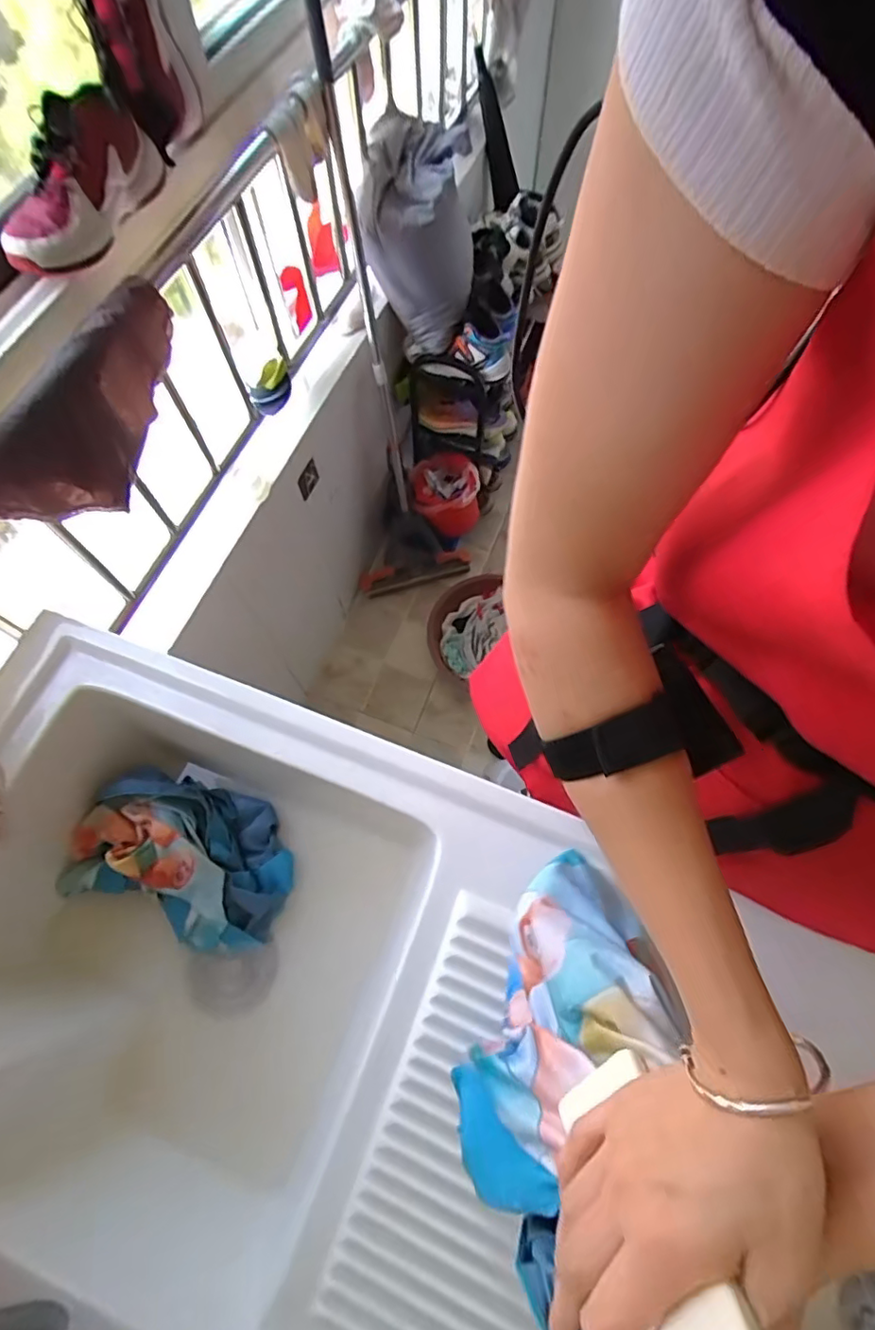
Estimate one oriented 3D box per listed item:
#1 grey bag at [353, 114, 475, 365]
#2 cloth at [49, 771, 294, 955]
[{"bbox_3d":[-0.031,-0.796,1.118,0.184,0.337,0.225,4,68,2],"label":"grey bag"},{"bbox_3d":[-0.301,0.222,0.680,0.241,0.113,0.174,23,70,9],"label":"cloth"}]

